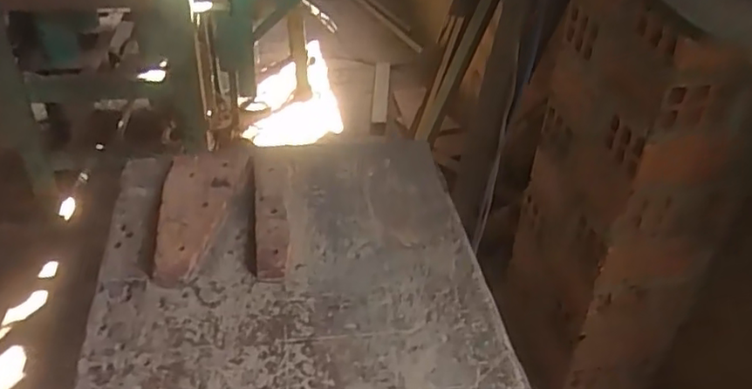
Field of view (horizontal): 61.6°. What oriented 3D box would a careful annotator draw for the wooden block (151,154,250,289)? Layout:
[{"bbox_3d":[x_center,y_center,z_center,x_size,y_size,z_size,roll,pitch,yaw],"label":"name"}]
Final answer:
[{"bbox_3d":[-0.245,0.024,0.856,0.107,0.029,0.241,2,38,-3],"label":"wooden block"}]

